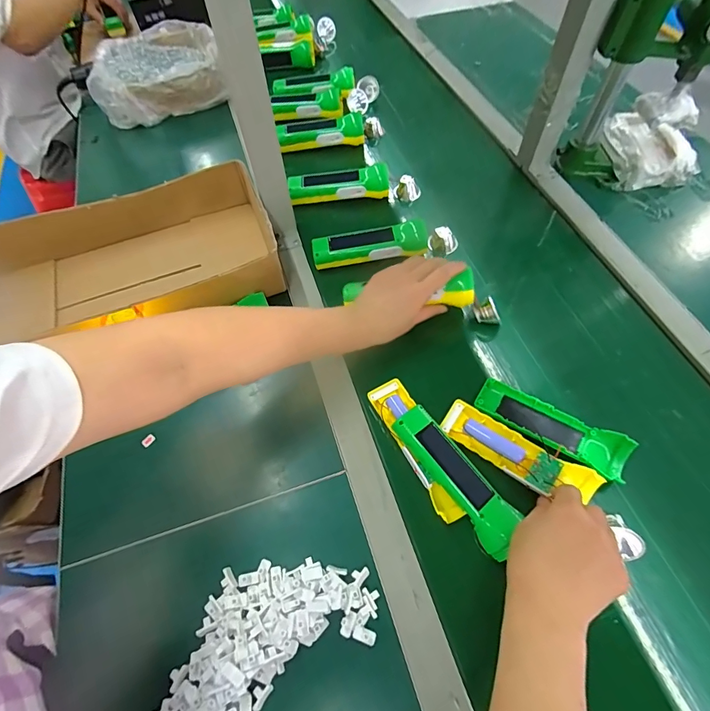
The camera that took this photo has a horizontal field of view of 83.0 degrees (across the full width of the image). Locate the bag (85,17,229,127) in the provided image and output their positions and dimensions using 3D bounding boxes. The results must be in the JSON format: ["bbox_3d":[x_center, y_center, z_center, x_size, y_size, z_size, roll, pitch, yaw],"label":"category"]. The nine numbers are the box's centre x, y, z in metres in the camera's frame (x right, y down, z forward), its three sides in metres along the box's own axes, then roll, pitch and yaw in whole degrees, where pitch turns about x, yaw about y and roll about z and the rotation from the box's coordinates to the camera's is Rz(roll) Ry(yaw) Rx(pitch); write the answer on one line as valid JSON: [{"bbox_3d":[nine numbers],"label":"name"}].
[{"bbox_3d":[-0.401,-0.586,0.826,0.249,0.085,0.229,-18,63,-6],"label":"bag"}]

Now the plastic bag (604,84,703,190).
[{"bbox_3d":[0.461,-0.330,0.621,0.142,0.114,0.123,31,66,20],"label":"plastic bag"}]

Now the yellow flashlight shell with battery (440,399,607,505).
[{"bbox_3d":[0.169,0.103,0.422,0.159,0.021,0.045,27,64,21],"label":"yellow flashlight shell with battery"}]

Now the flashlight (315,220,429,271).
[{"bbox_3d":[0.023,-0.162,0.583,0.167,0.039,0.046,-6,62,0],"label":"flashlight"}]

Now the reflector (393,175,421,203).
[{"bbox_3d":[0.087,-0.278,0.668,0.043,0.043,0.022,-1,62,3],"label":"reflector"}]

